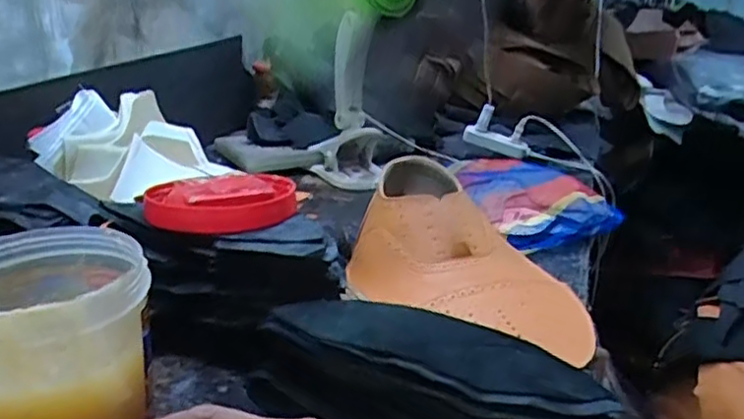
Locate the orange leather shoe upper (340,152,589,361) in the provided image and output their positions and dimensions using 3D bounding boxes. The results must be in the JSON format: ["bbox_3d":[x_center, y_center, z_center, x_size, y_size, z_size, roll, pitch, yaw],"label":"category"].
[{"bbox_3d":[0.098,0.039,0.634,0.242,0.085,0.187,10,23,22],"label":"orange leather shoe upper"}]

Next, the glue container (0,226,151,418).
[{"bbox_3d":[-0.201,0.093,0.420,0.110,0.129,0.119,-13,25,-31],"label":"glue container"}]

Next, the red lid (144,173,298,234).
[{"bbox_3d":[-0.121,-0.010,0.533,0.117,0.022,0.101,-3,22,-10],"label":"red lid"}]

